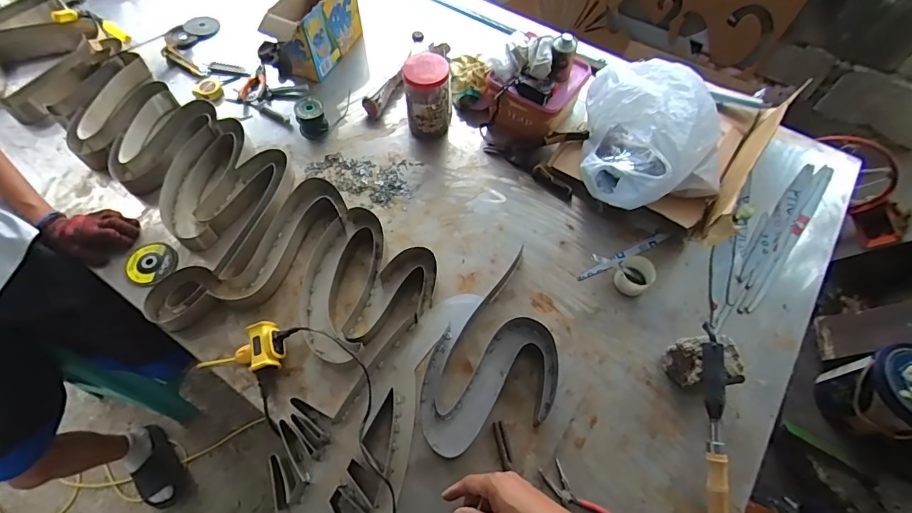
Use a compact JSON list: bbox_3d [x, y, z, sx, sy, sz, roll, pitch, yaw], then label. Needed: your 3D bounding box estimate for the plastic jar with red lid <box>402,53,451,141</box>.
[{"bbox_3d":[-0.065,-0.376,1.066,0.099,0.182,0.109,0,62,-1],"label":"plastic jar with red lid"}]

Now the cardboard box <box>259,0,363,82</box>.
[{"bbox_3d":[-0.363,-0.597,1.187,0.106,0.183,0.277,23,65,11],"label":"cardboard box"}]

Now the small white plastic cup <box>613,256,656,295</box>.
[{"bbox_3d":[0.360,0.037,0.913,0.063,0.057,0.067,0,62,-1],"label":"small white plastic cup"}]

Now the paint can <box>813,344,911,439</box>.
[{"bbox_3d":[1.258,0.404,1.317,0.257,0.215,0.235,0,62,0],"label":"paint can"}]

